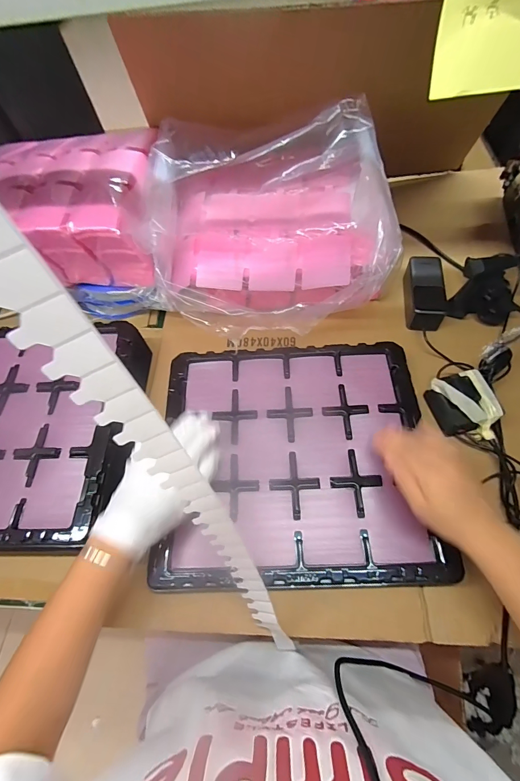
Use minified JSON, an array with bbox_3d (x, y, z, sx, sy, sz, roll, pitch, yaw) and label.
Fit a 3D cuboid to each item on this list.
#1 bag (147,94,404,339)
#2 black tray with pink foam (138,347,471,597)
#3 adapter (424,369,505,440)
[{"bbox_3d":[0.009,-0.277,0.585,0.359,0.186,0.372,-8,62,0],"label":"bag"},{"bbox_3d":[0.046,0.083,0.488,0.356,0.037,0.330,-1,61,-1],"label":"black tray with pink foam"},{"bbox_3d":[0.295,0.024,0.494,0.074,0.052,0.097,-13,62,-3],"label":"adapter"}]

